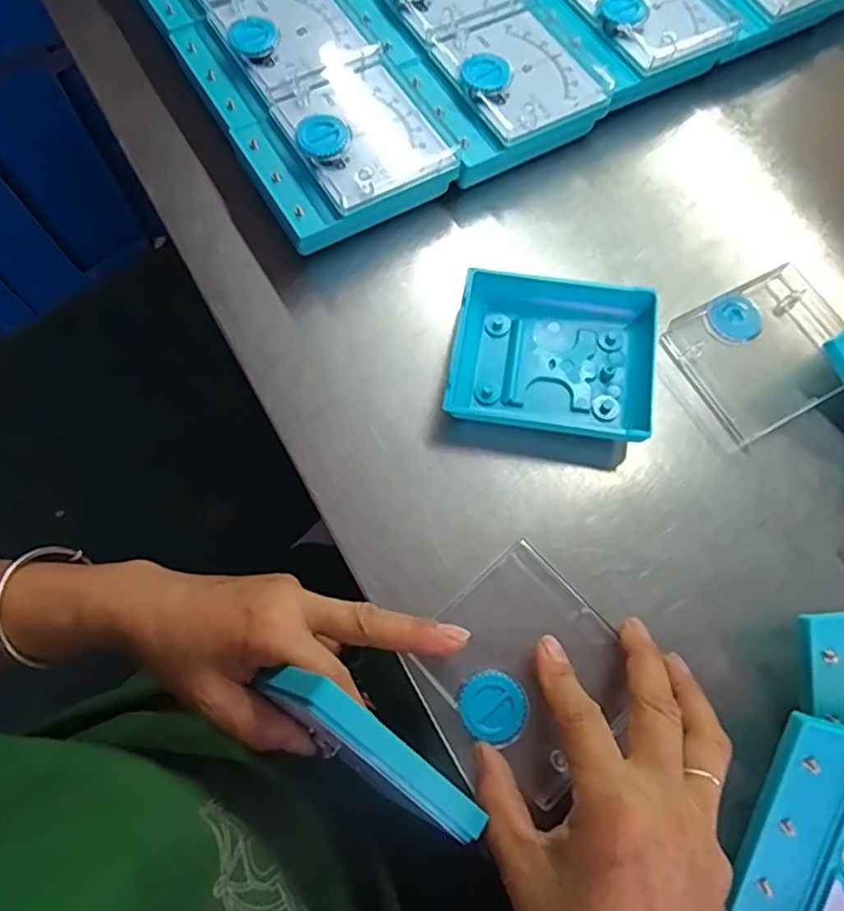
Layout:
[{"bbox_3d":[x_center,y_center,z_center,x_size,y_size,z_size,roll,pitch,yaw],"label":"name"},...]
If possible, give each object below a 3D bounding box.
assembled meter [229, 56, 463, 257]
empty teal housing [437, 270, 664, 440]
[{"bbox_3d":[-0.049,-0.191,0.387,0.119,0.047,0.102,-30,74,-11],"label":"assembled meter"},{"bbox_3d":[0.076,-0.057,0.353,0.113,0.026,0.090,9,71,2],"label":"empty teal housing"}]

